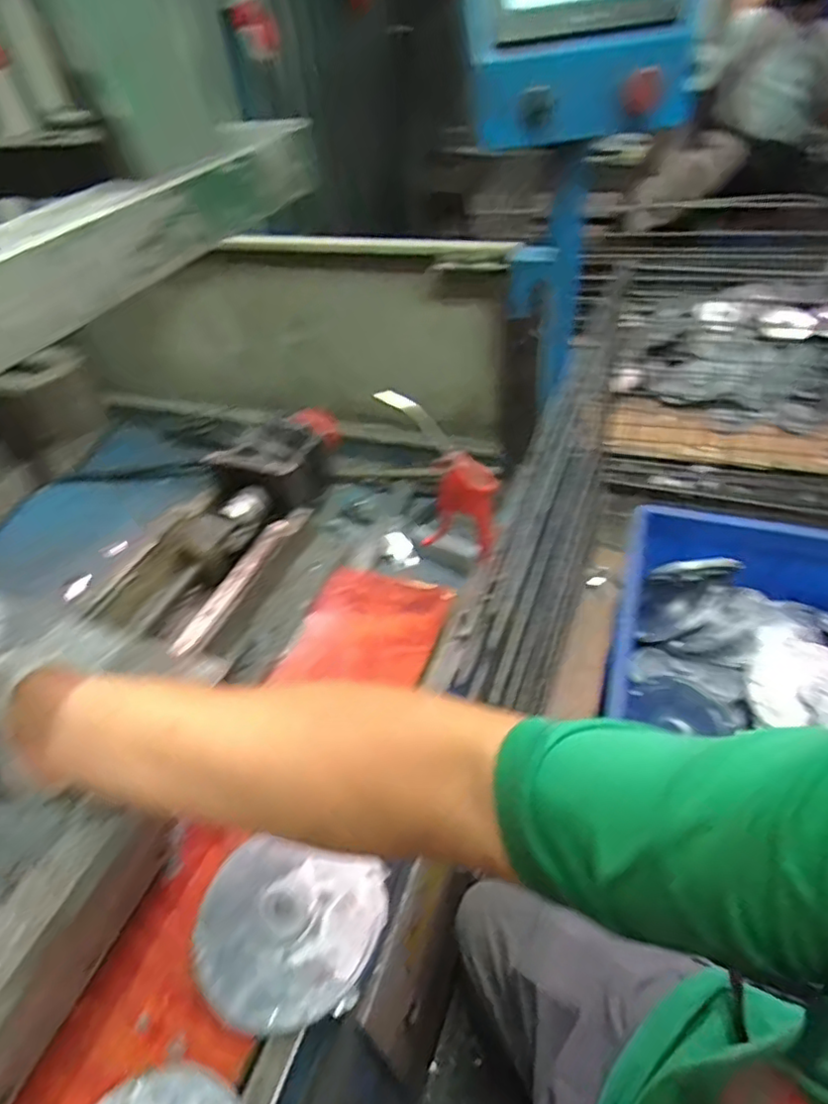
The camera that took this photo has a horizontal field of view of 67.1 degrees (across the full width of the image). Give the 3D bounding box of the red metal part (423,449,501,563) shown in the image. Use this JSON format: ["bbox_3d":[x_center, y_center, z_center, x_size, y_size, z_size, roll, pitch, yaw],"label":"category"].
[{"bbox_3d":[0.044,-0.047,0.665,0.030,0.147,0.099,-33,49,-25],"label":"red metal part"}]

